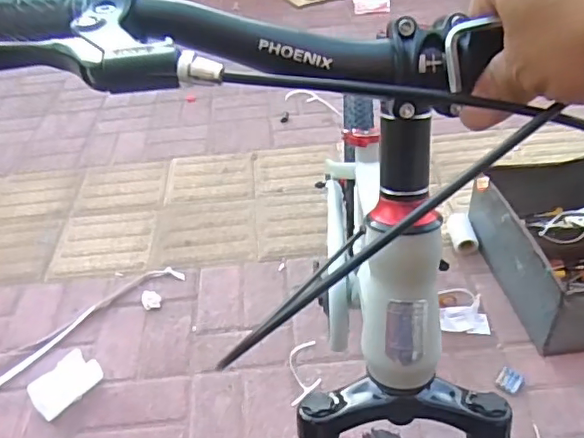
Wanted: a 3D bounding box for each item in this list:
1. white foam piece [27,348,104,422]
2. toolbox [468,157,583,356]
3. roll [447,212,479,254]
[{"bbox_3d":[-0.420,0.306,1.048,0.077,0.025,0.121,39,56,13],"label":"white foam piece"},{"bbox_3d":[0.577,0.070,1.149,0.295,0.170,0.386,-7,40,-1],"label":"toolbox"},{"bbox_3d":[0.391,0.033,1.310,0.050,0.041,0.113,-5,40,-2],"label":"roll"}]

